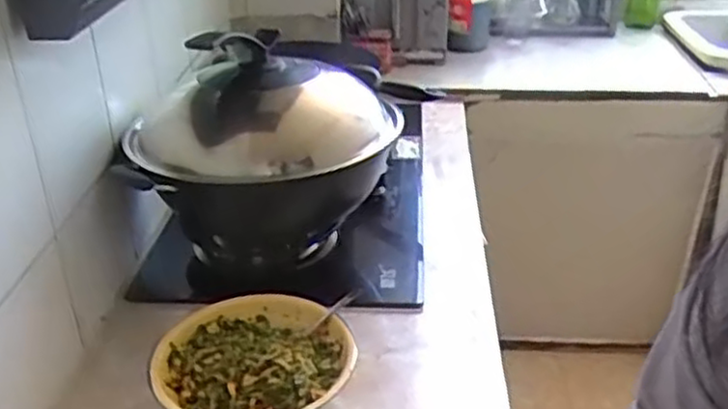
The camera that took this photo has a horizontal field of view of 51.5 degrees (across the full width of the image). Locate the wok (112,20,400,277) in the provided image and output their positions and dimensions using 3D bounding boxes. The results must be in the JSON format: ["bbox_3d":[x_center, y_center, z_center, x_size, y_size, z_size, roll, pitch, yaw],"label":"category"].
[{"bbox_3d":[-0.133,-0.080,1.061,0.347,0.313,0.341,-3,28,-3],"label":"wok"}]

